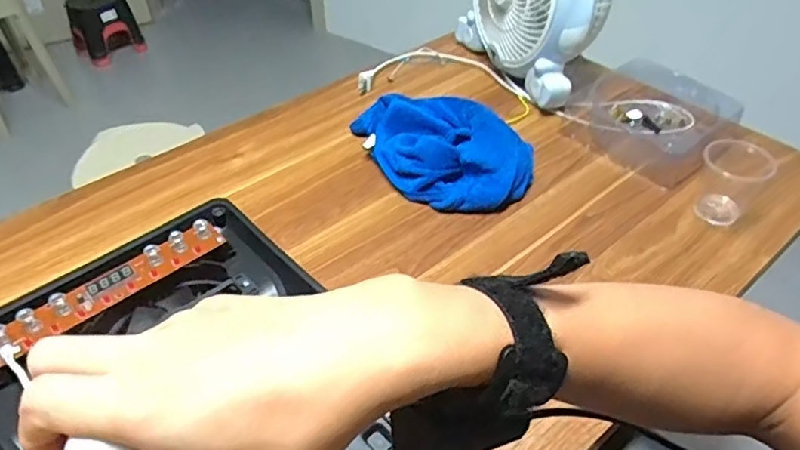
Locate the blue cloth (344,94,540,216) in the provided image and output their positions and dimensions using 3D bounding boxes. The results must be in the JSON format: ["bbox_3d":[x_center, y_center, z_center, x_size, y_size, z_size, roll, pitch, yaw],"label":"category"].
[{"bbox_3d":[0.044,-0.104,0.722,0.144,0.059,0.248,-20,46,-21],"label":"blue cloth"}]

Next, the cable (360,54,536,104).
[{"bbox_3d":[0.069,-0.235,0.897,0.250,0.015,0.145,3,43,3],"label":"cable"}]

